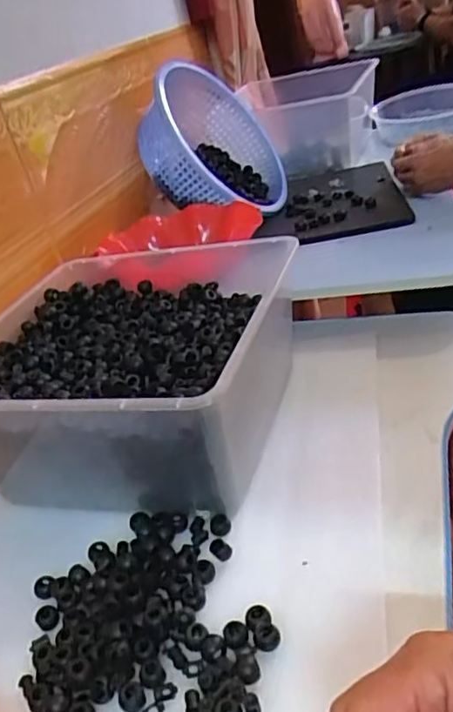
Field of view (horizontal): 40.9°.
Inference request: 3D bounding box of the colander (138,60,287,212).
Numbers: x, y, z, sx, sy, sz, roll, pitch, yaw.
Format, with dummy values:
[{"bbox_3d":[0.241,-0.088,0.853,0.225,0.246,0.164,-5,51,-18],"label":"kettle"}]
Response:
[{"bbox_3d":[-0.027,-0.362,1.026,0.146,0.265,0.337,-22,29,30],"label":"colander"}]

